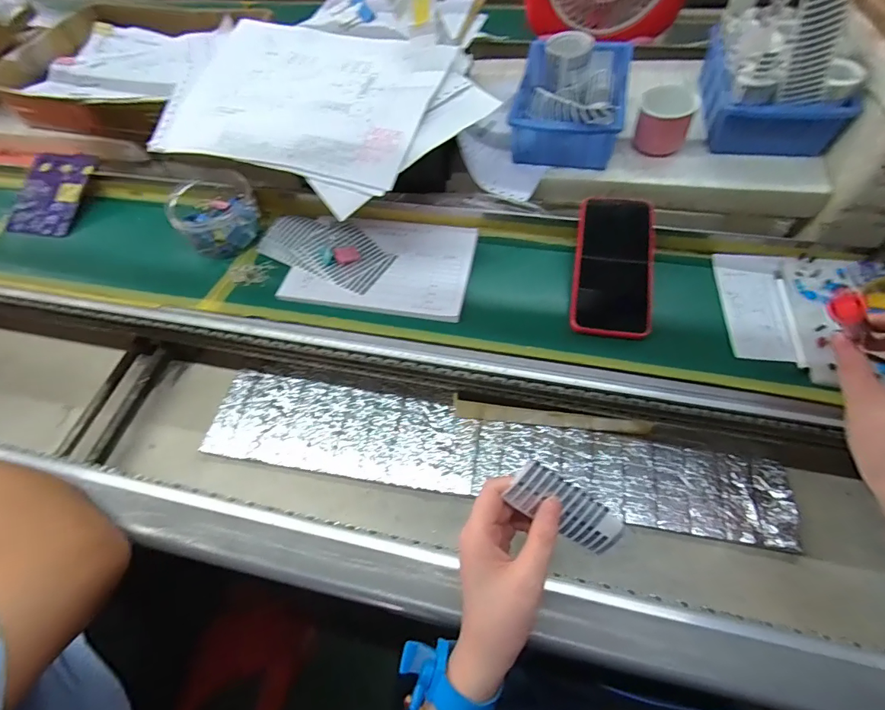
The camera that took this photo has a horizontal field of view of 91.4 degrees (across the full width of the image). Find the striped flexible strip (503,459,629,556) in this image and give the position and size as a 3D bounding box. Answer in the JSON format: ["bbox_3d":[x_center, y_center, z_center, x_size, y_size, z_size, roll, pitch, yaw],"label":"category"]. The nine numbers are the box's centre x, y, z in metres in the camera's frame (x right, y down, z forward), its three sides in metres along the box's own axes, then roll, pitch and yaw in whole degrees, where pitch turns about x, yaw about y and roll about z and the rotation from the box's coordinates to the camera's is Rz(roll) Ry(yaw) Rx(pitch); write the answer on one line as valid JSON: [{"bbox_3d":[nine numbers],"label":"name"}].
[{"bbox_3d":[0.086,0.107,0.300,0.088,0.004,0.035,34,99,-10],"label":"striped flexible strip"}]

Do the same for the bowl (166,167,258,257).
[{"bbox_3d":[-0.282,-0.182,0.539,0.094,0.058,0.112,-26,60,-11],"label":"bowl"}]

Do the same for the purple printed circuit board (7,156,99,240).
[{"bbox_3d":[-0.530,-0.221,0.589,0.089,0.011,0.129,6,73,0],"label":"purple printed circuit board"}]

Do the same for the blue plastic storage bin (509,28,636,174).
[{"bbox_3d":[0.164,-0.334,0.547,0.123,0.090,0.196,11,60,11],"label":"blue plastic storage bin"}]

